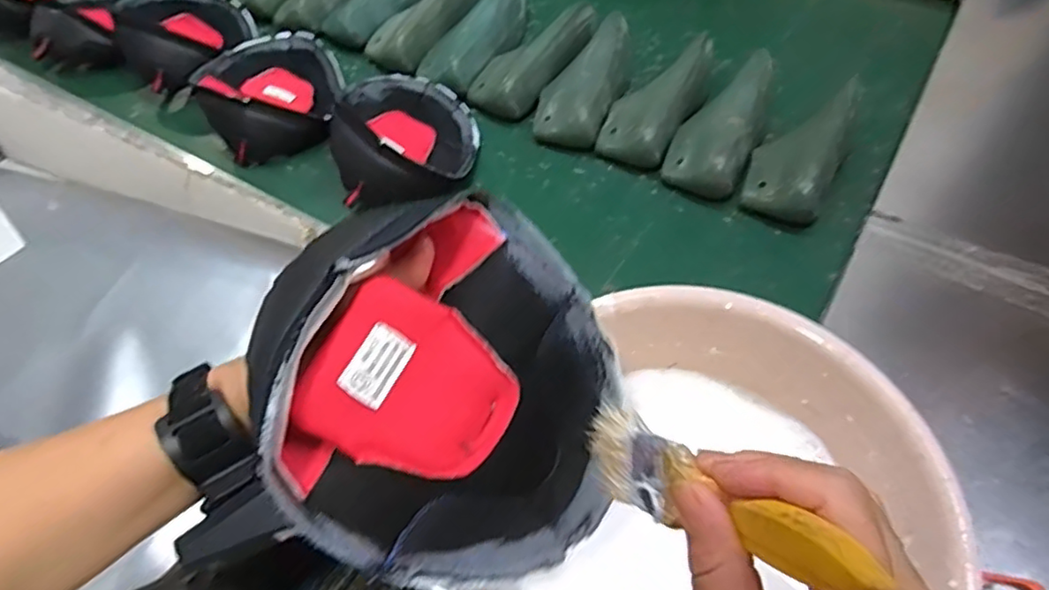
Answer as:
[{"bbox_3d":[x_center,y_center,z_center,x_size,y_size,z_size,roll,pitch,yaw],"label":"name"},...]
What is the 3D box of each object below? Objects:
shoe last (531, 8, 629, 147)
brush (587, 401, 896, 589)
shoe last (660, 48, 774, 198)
[{"bbox_3d":[0.085,-0.285,0.827,0.098,0.054,0.203,21,72,17],"label":"shoe last"},{"bbox_3d":[0.065,0.074,0.234,0.023,0.150,0.038,-31,98,-16],"label":"brush"},{"bbox_3d":[0.242,-0.209,0.752,0.091,0.056,0.205,27,75,21],"label":"shoe last"}]

